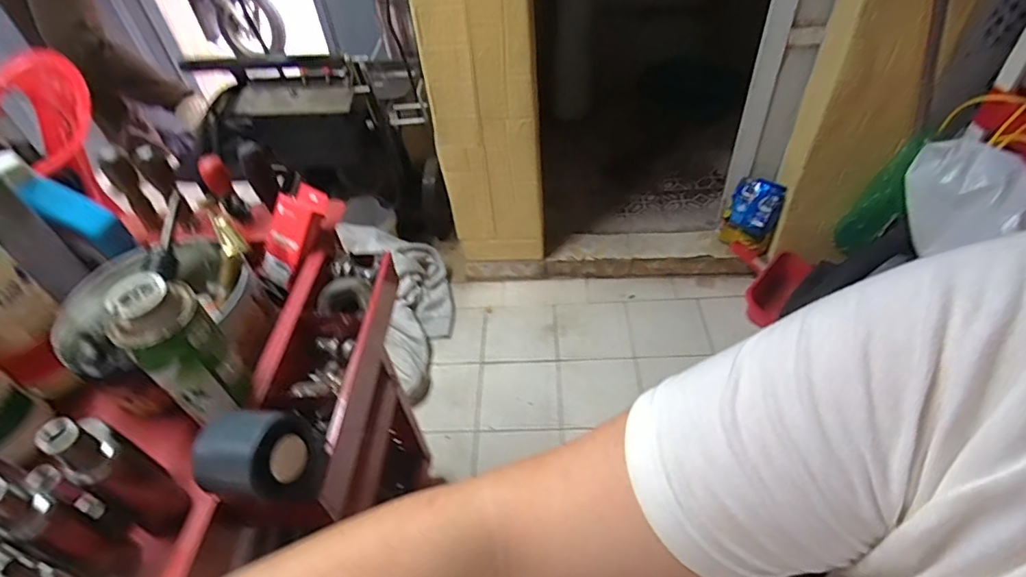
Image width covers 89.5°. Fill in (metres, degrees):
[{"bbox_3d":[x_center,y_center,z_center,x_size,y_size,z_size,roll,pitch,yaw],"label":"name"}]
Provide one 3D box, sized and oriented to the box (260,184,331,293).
[{"bbox_3d":[-0.271,-0.066,0.633,0.059,0.026,0.125,24,92,19],"label":"box"}]

